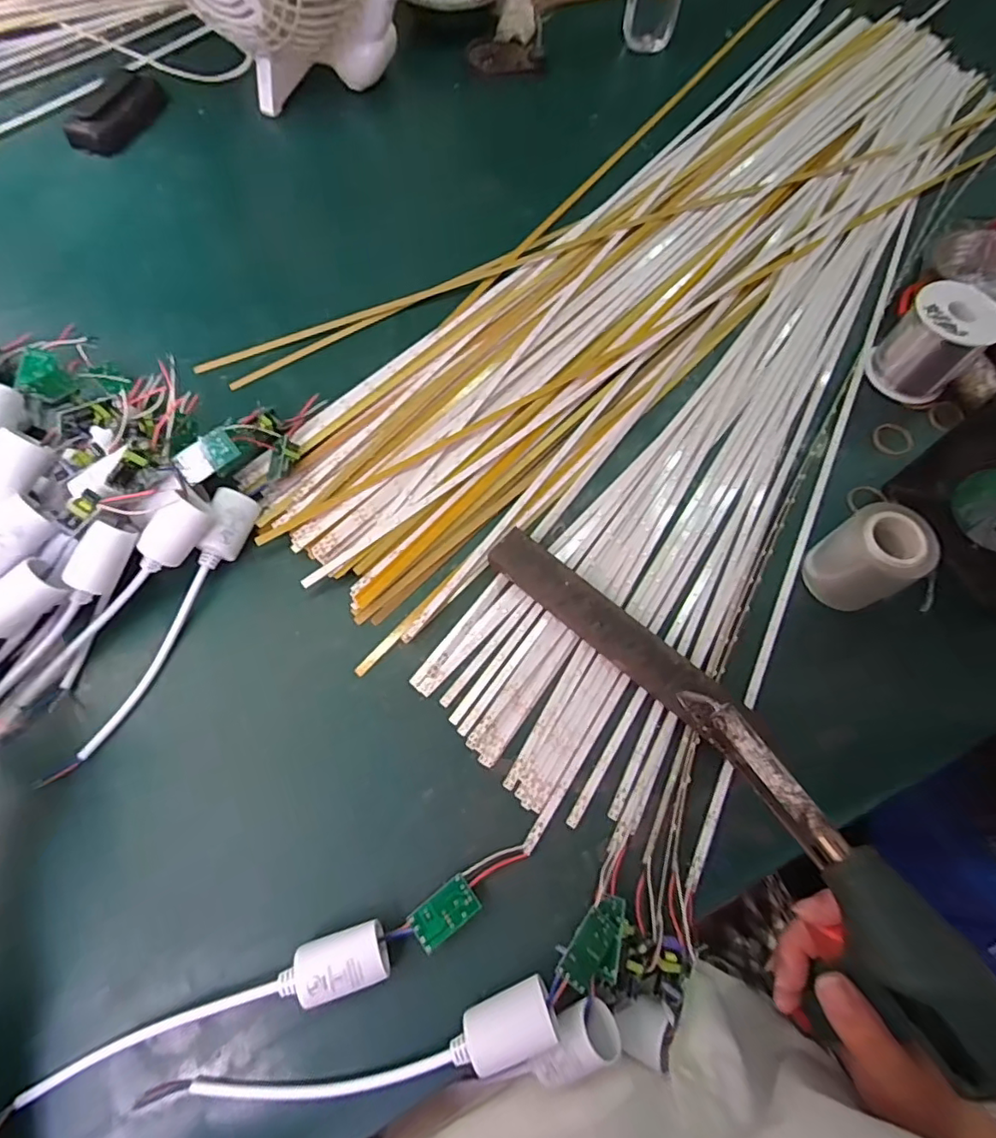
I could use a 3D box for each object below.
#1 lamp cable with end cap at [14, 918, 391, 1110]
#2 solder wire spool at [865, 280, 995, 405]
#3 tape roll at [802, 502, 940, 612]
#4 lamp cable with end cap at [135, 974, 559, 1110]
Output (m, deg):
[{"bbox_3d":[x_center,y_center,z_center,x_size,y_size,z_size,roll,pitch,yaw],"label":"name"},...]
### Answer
[{"bbox_3d":[-0.147,0.223,0.283,0.182,0.022,0.028,-15,68,-9],"label":"lamp cable with end cap"},{"bbox_3d":[0.350,-0.182,0.450,0.058,0.067,0.058,1,67,-2],"label":"solder wire spool"},{"bbox_3d":[0.247,-0.007,0.376,0.047,0.062,0.053,-25,70,-13],"label":"tape roll"},{"bbox_3d":[-0.071,0.247,0.275,0.203,0.023,0.029,-12,68,-8],"label":"lamp cable with end cap"}]

